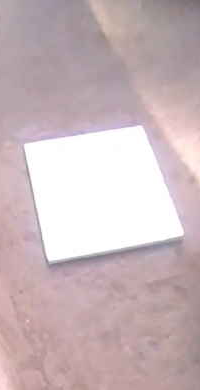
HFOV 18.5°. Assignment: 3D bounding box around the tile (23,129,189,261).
[{"bbox_3d":[0.001,-0.014,1.263,0.271,0.015,0.302,-9,51,-11],"label":"tile"}]

